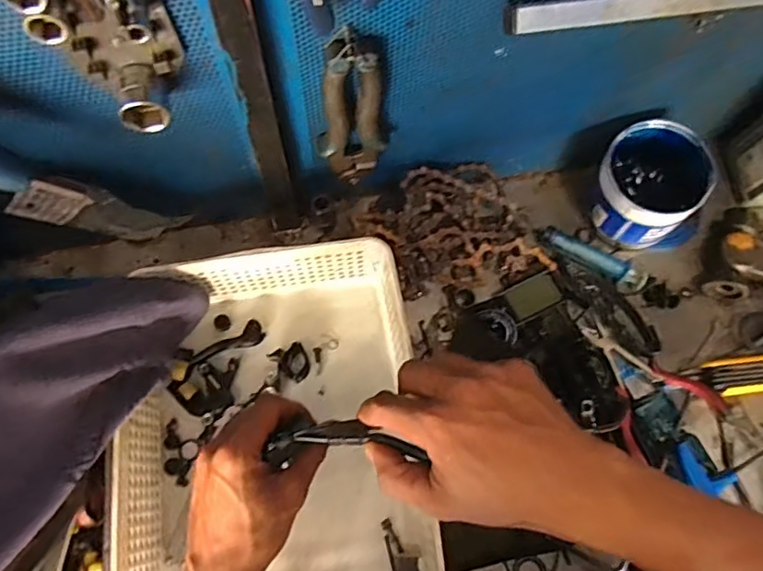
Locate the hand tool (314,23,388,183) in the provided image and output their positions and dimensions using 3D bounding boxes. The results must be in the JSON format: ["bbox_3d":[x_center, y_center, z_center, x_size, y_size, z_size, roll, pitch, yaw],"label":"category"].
[{"bbox_3d":[-0.027,-0.141,0.481,0.054,0.174,0.020,-10,71,-6],"label":"hand tool"}]

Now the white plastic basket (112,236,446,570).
[{"bbox_3d":[-0.093,0.137,0.504,0.249,0.084,0.332,-9,71,-5],"label":"white plastic basket"}]

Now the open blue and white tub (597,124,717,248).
[{"bbox_3d":[0.274,-0.102,0.598,0.104,0.097,0.108,32,72,9],"label":"open blue and white tub"}]

